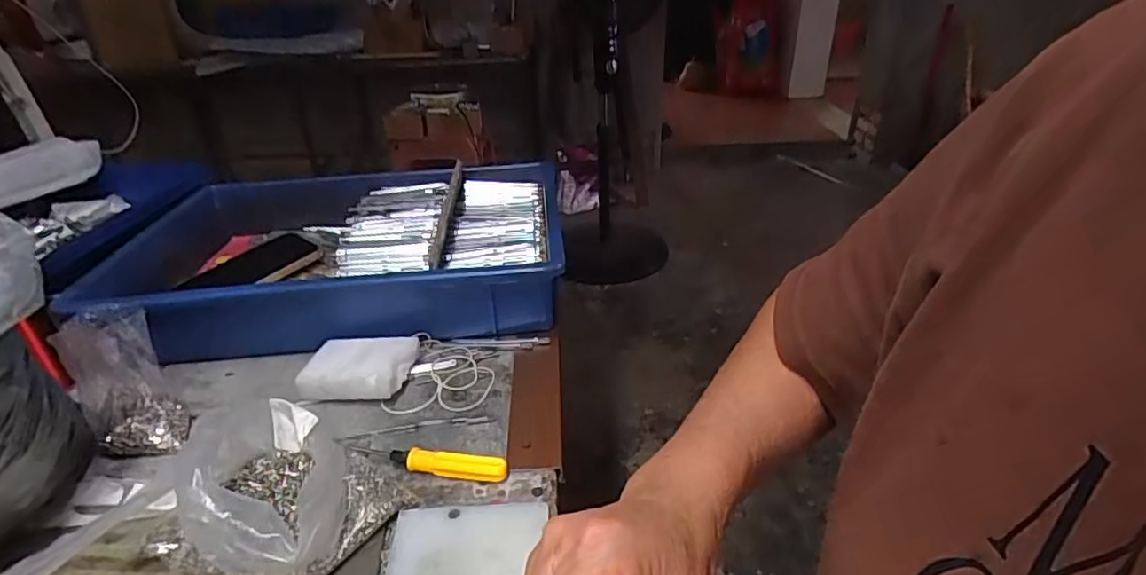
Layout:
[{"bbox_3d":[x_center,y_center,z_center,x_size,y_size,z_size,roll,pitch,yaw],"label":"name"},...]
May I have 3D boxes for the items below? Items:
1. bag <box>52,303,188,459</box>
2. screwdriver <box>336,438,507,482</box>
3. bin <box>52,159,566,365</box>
[{"bbox_3d":[-0.332,0.071,0.435,0.056,0.111,0.029,-23,10,-31],"label":"bag"},{"bbox_3d":[-0.109,0.117,0.409,0.133,0.015,0.016,6,32,13],"label":"screwdriver"},{"bbox_3d":[-0.244,-0.037,0.617,0.449,0.079,0.299,-6,31,-8],"label":"bin"}]

